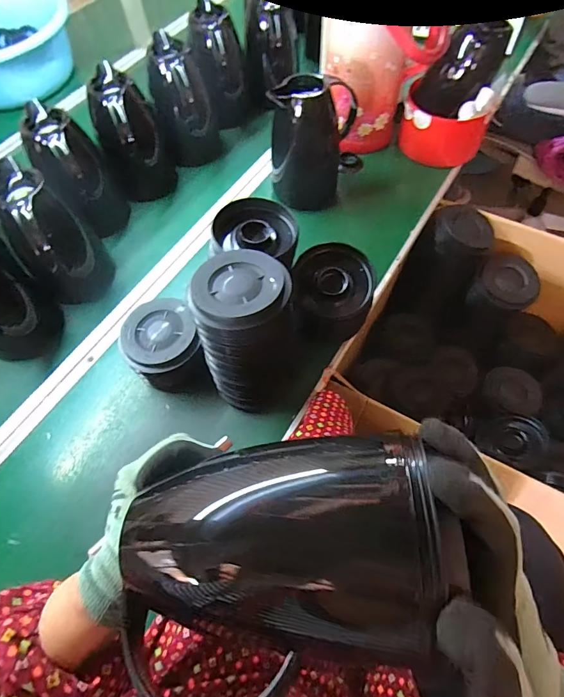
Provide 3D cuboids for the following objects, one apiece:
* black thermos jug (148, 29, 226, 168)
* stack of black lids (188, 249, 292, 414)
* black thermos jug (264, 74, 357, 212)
[{"bbox_3d":[-0.192,-0.482,0.800,0.114,0.192,0.142,-15,62,-5],"label":"black thermos jug"},{"bbox_3d":[-0.045,-0.010,0.553,0.121,0.232,0.127,-4,62,1],"label":"stack of black lids"},{"bbox_3d":[0.052,-0.383,0.729,0.125,0.197,0.125,20,65,13],"label":"black thermos jug"}]

